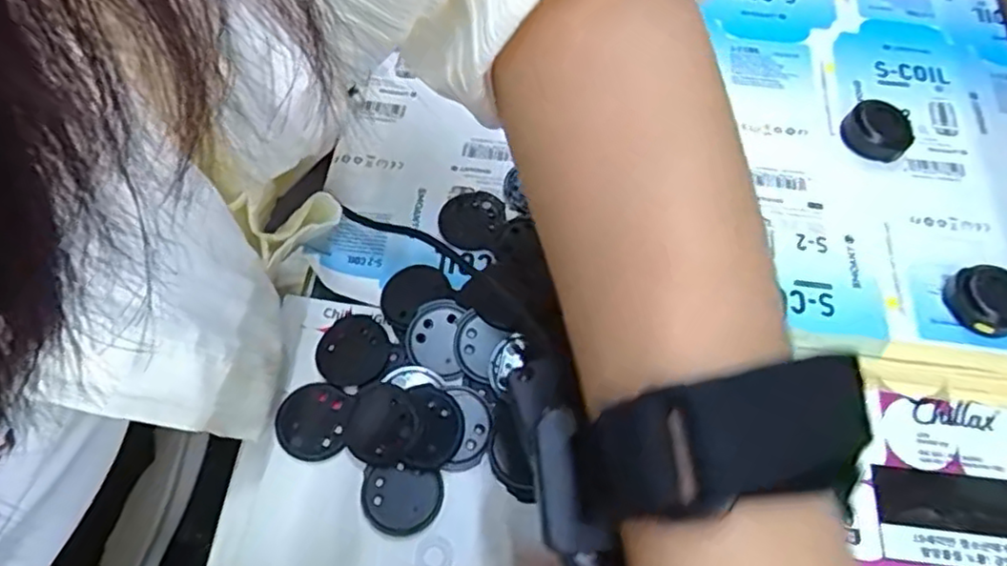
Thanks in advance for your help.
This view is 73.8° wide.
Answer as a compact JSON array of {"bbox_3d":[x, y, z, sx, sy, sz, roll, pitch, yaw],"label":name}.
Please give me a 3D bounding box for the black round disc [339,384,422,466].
[{"bbox_3d":[-0.046,0.053,0.252,0.029,0.004,0.029,-3,77,12],"label":"black round disc"}]

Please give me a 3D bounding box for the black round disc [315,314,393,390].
[{"bbox_3d":[-0.060,0.027,0.269,0.029,0.005,0.030,1,63,-2],"label":"black round disc"}]

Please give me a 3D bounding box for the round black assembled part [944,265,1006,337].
[{"bbox_3d":[0.205,0.007,0.284,0.027,0.012,0.030,-27,67,-15],"label":"round black assembled part"}]

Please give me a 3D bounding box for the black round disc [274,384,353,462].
[{"bbox_3d":[-0.073,0.053,0.257,0.026,0.004,0.028,3,62,-5],"label":"black round disc"}]

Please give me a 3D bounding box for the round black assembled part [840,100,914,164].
[{"bbox_3d":[0.182,-0.074,0.326,0.031,0.013,0.025,37,68,16],"label":"round black assembled part"}]

